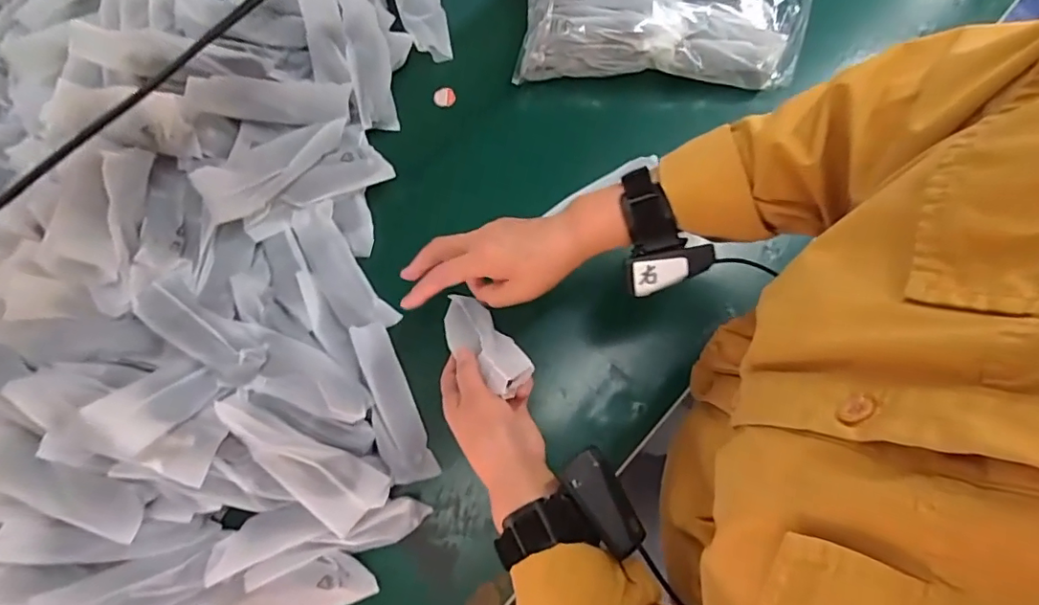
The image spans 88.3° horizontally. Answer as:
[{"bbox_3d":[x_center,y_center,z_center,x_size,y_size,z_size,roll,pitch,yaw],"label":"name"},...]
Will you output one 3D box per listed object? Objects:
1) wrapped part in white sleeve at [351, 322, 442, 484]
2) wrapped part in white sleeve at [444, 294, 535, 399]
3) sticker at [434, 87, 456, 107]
[{"bbox_3d":[-0.123,0.094,0.506,0.039,0.033,0.152,-23,77,-5],"label":"wrapped part in white sleeve"},{"bbox_3d":[-0.033,0.032,0.459,0.042,0.018,0.144,-36,37,-8],"label":"wrapped part in white sleeve"},{"bbox_3d":[-0.087,-0.239,0.622,0.026,0.007,0.024,0,76,0],"label":"sticker"}]

